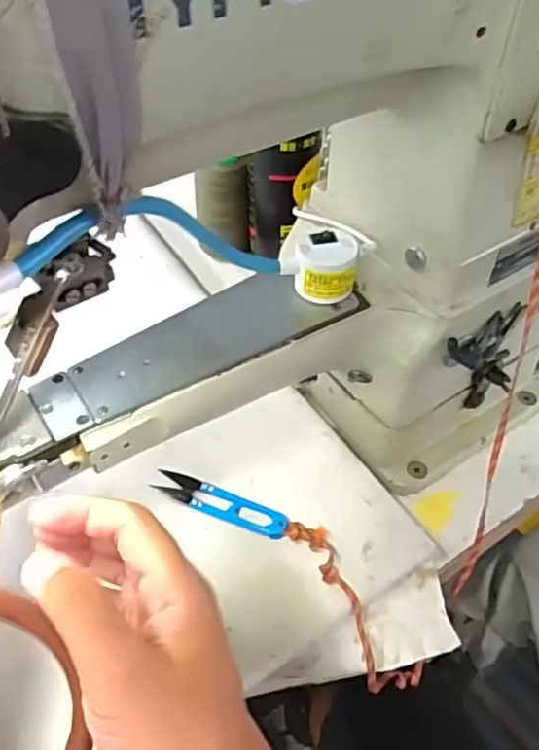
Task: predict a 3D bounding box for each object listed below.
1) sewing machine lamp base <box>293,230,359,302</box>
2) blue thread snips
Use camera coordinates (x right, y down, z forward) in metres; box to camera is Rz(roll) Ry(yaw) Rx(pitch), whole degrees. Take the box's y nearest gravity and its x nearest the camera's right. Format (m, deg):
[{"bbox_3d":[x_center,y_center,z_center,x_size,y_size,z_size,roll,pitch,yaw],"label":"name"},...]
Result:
[{"bbox_3d":[0.033,-0.063,0.367,0.036,0.031,0.029,-1,49,3],"label":"sewing machine lamp base"},{"bbox_3d":[-0.034,0.088,0.431,0.099,0.006,0.023,18,52,18],"label":"blue thread snips"}]

